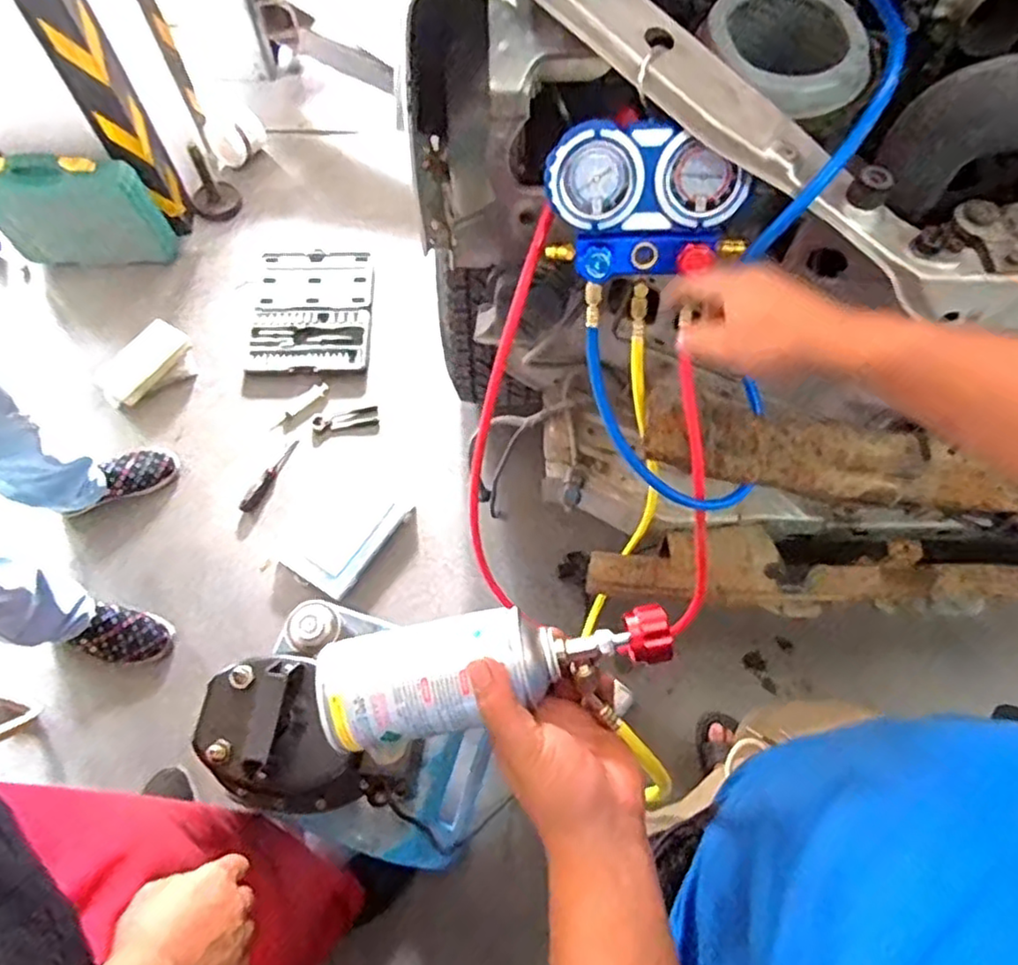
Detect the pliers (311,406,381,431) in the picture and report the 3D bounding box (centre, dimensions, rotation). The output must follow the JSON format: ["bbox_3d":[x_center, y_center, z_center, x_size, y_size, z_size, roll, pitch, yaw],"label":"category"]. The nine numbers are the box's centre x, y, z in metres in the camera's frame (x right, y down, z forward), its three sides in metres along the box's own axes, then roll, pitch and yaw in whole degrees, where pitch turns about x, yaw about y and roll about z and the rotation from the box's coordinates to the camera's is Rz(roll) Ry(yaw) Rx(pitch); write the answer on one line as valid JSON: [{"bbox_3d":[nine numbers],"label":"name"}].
[{"bbox_3d":[-0.383,-0.145,1.574,0.155,0.014,0.054,-9,67,-5],"label":"pliers"}]

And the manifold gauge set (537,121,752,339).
[{"bbox_3d":[0.116,-0.240,0.575,0.168,0.126,0.070,4,31,3],"label":"manifold gauge set"}]

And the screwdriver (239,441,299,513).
[{"bbox_3d":[-0.538,-0.017,1.513,0.032,0.029,0.194,28,69,11],"label":"screwdriver"}]

